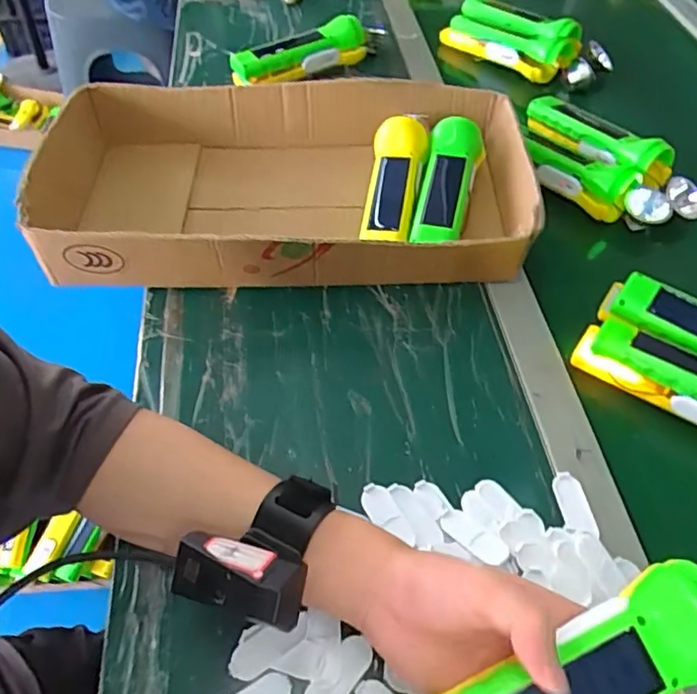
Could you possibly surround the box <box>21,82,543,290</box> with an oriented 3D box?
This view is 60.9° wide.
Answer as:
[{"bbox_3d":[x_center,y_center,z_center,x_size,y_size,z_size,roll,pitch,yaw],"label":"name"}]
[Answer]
[{"bbox_3d":[-0.043,-0.149,0.547,0.412,0.078,0.220,-2,52,-5],"label":"box"}]

